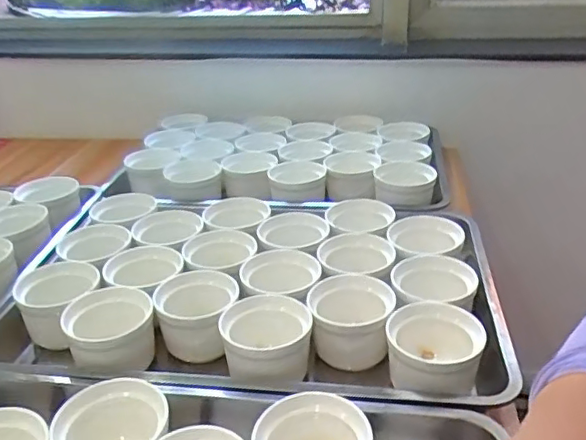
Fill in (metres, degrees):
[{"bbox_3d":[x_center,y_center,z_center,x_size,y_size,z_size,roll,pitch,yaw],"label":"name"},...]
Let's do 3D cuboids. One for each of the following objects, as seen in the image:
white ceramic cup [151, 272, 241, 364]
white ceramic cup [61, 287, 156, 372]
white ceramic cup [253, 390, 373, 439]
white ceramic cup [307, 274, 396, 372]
[{"bbox_3d":[-0.111,0.116,0.688,0.090,0.067,0.100,-5,28,-4],"label":"white ceramic cup"},{"bbox_3d":[-0.205,0.128,0.661,0.091,0.067,0.096,-2,28,1],"label":"white ceramic cup"},{"bbox_3d":[0.017,0.209,0.500,0.096,0.079,0.081,-14,30,-21],"label":"white ceramic cup"},{"bbox_3d":[0.066,0.120,0.664,0.092,0.071,0.096,-2,28,1],"label":"white ceramic cup"}]

